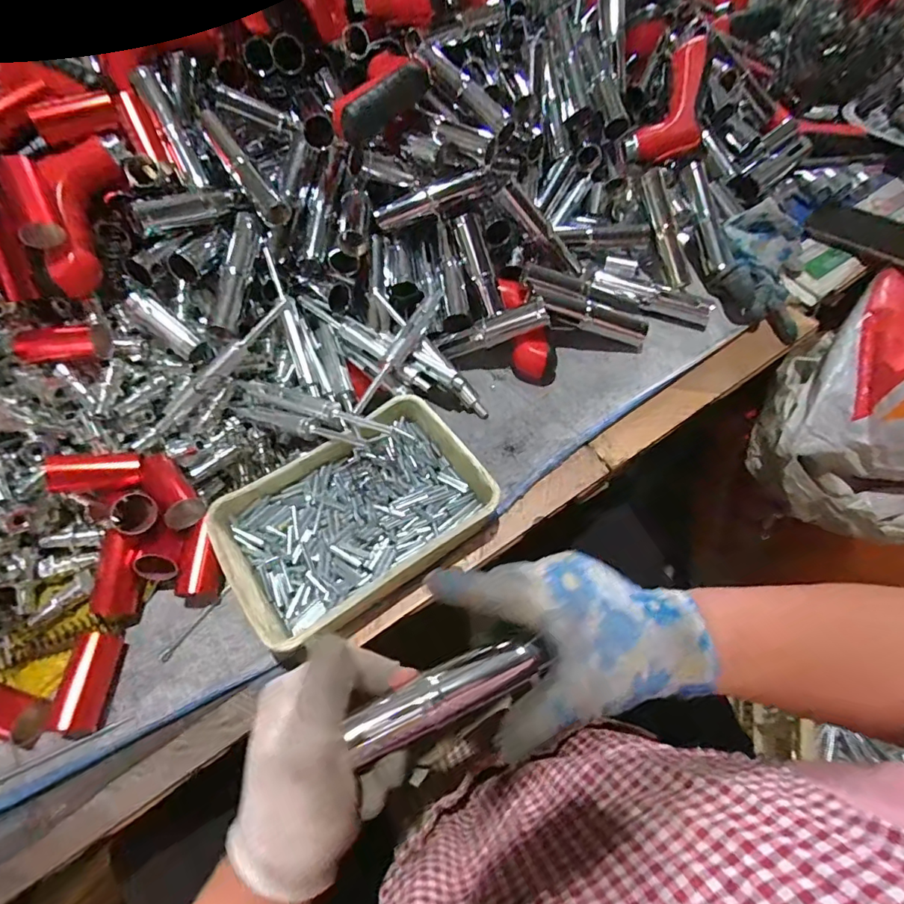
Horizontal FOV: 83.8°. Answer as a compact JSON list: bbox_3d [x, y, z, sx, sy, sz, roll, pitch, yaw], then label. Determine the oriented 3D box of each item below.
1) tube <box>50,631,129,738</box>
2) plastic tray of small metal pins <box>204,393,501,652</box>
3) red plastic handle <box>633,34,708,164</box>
[{"bbox_3d":[-0.257,0.164,0.359,0.025,0.025,0.066,-1,61,-1],"label":"tube"},{"bbox_3d":[-0.076,0.050,0.406,0.201,0.037,0.137,-34,66,-17],"label":"plastic tray of small metal pins"},{"bbox_3d":[0.256,-0.396,0.566,0.064,0.030,0.133,17,90,9],"label":"red plastic handle"}]

